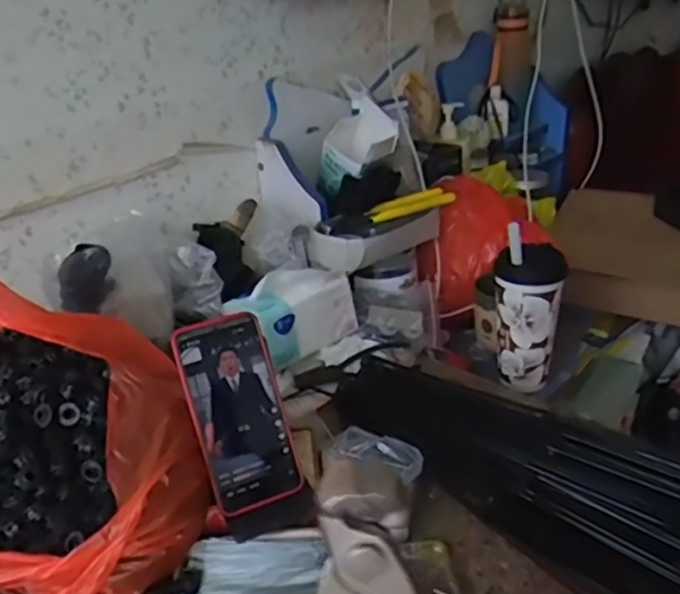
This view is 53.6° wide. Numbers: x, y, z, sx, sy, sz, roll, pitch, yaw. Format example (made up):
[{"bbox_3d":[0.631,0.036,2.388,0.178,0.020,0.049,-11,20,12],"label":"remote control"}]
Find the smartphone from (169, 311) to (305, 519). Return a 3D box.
[{"bbox_3d":[-0.088,0.099,0.584,0.077,0.163,0.016,-17,0,-23],"label":"smartphone"}]

